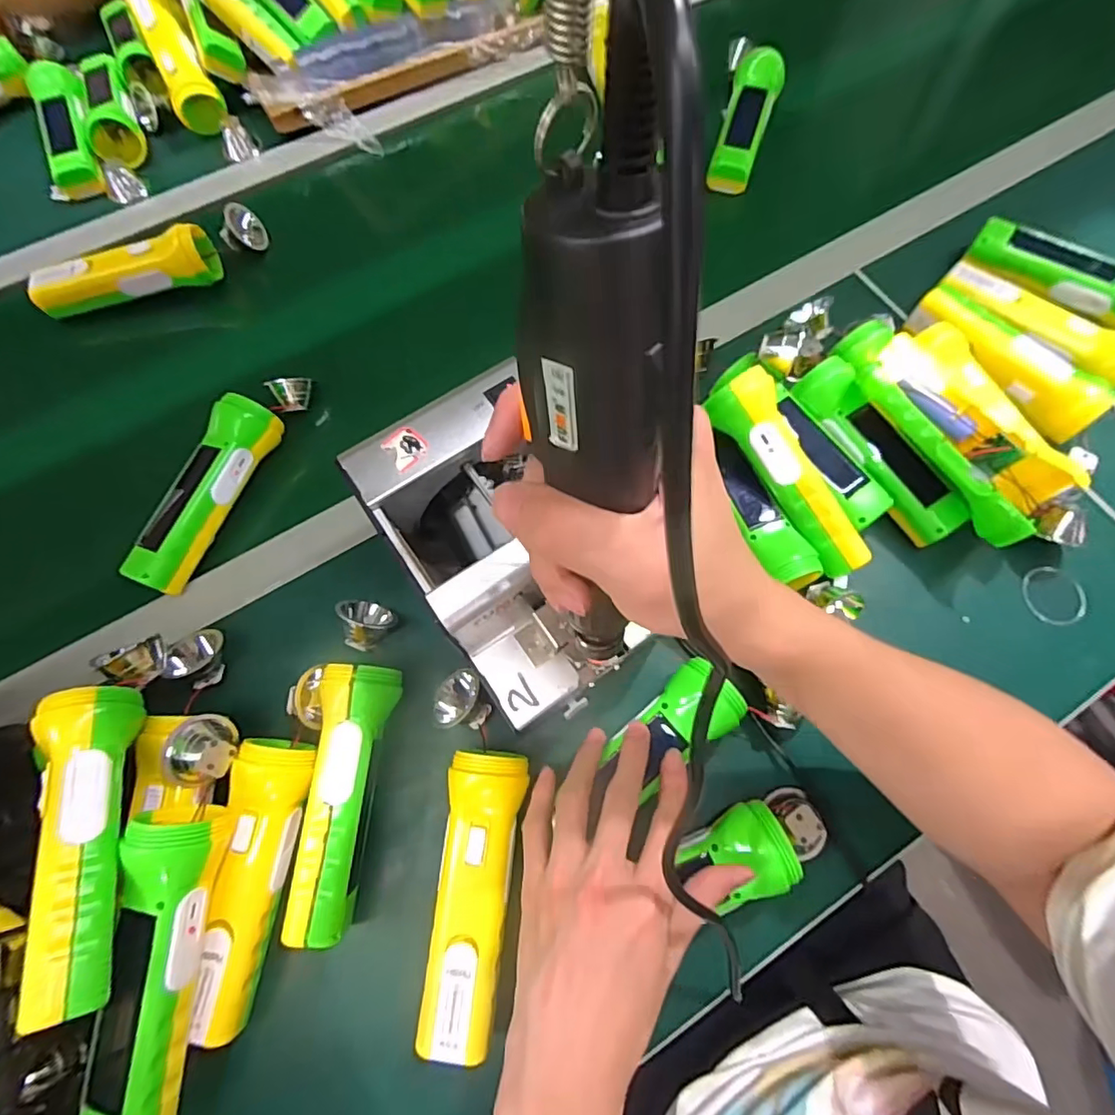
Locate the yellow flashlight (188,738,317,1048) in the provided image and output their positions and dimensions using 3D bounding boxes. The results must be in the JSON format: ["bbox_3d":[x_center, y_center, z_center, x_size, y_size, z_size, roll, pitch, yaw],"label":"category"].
[{"bbox_3d":[-0.193,0.205,0.351,0.048,0.044,0.166,7,70,4],"label":"yellow flashlight"}]

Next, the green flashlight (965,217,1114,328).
[{"bbox_3d":[0.461,-0.254,0.505,0.165,0.051,0.063,38,75,14],"label":"green flashlight"}]

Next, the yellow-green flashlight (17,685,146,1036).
[{"bbox_3d":[-0.263,0.154,0.304,0.039,0.045,0.162,-17,70,-5],"label":"yellow-green flashlight"}]

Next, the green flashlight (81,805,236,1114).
[{"bbox_3d":[-0.223,0.228,0.303,0.047,0.045,0.159,0,70,1],"label":"green flashlight"}]

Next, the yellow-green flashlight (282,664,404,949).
[{"bbox_3d":[-0.143,0.156,0.363,0.060,0.050,0.162,1,70,2],"label":"yellow-green flashlight"}]

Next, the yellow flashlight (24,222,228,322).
[{"bbox_3d":[-0.413,-0.272,0.524,0.164,0.044,0.046,-17,70,-5],"label":"yellow flashlight"}]

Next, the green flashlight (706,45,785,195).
[{"bbox_3d":[0.204,-0.470,0.592,0.048,0.035,0.180,16,71,7],"label":"green flashlight"}]

